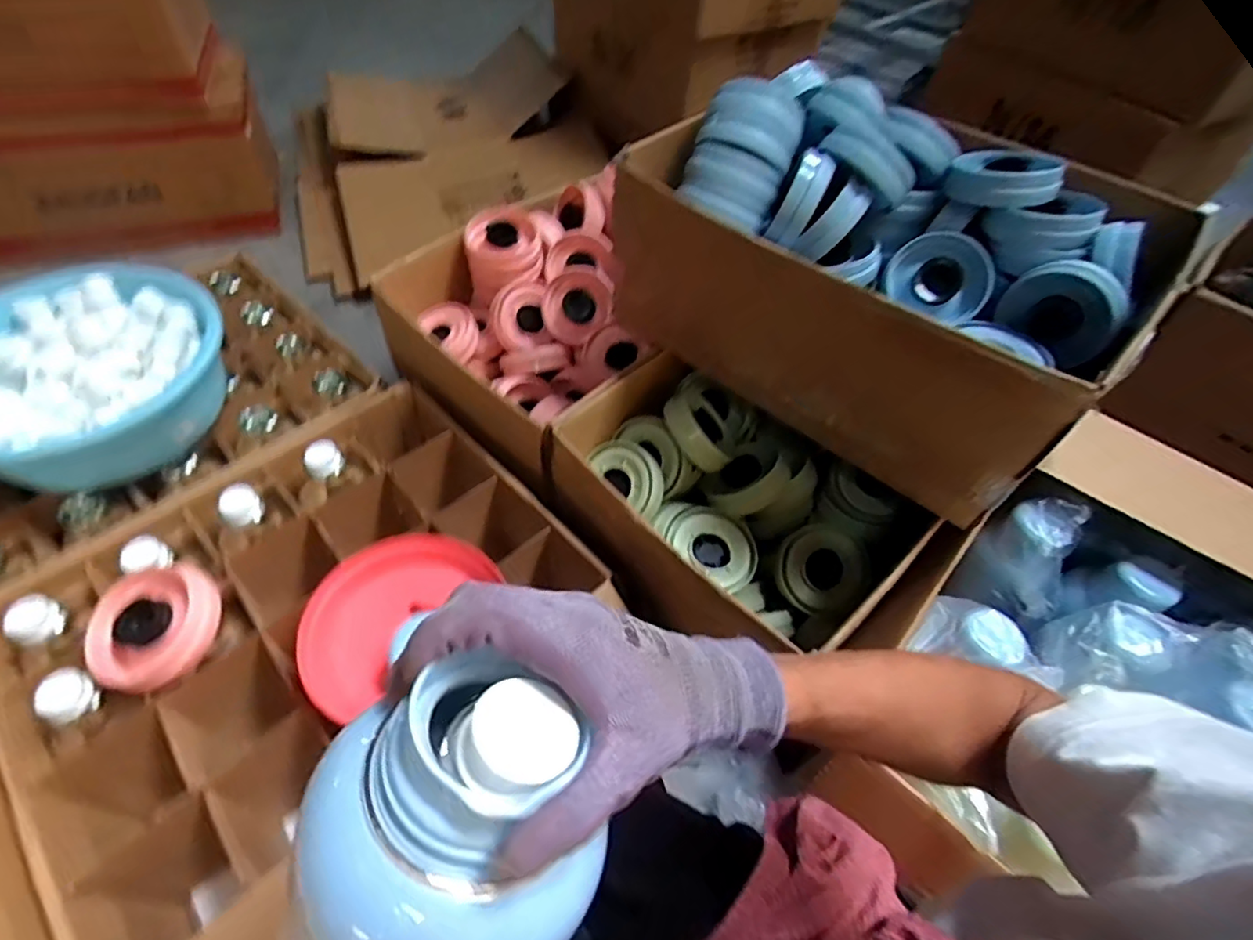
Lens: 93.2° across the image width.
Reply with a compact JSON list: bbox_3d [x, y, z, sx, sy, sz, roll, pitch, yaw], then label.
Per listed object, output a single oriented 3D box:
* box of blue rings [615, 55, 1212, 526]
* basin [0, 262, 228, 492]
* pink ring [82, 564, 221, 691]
[{"bbox_3d":[0.346,-0.294,0.837,0.600,0.278,0.478,39,59,22],"label":"box of blue rings"},{"bbox_3d":[-0.783,-0.139,0.844,0.353,0.111,0.342,3,53,-3],"label":"basin"},{"bbox_3d":[-0.532,0.173,0.672,0.136,0.026,0.123,-36,95,-12],"label":"pink ring"}]

